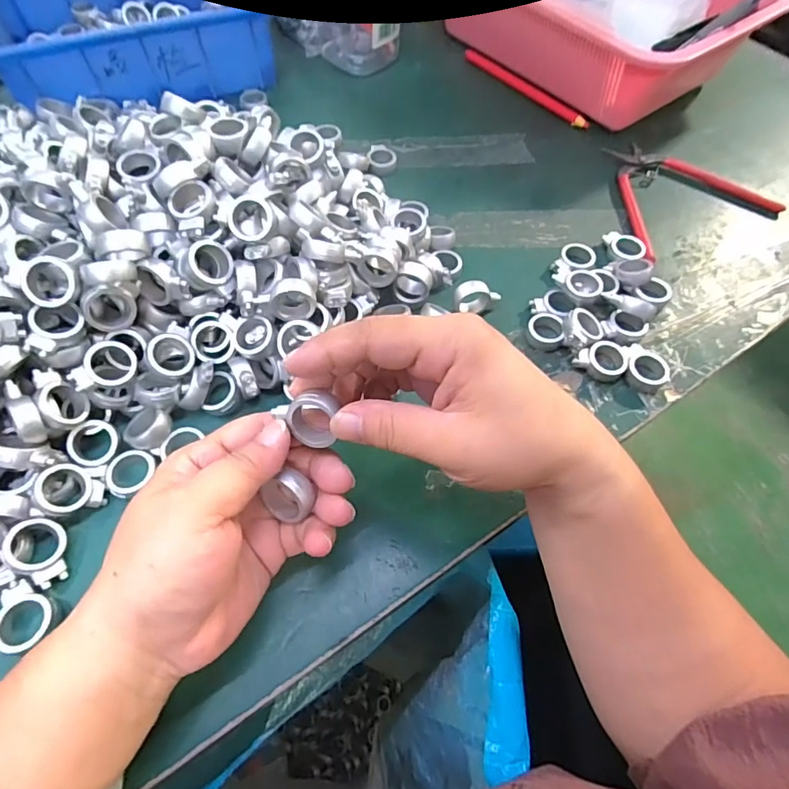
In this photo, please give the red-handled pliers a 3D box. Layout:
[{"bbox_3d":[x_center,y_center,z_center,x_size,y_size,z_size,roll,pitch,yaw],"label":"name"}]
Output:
[{"bbox_3d":[0.232,-0.174,0.414,0.141,0.011,0.121,-21,62,-15],"label":"red-handled pliers"}]

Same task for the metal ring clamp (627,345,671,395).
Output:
[{"bbox_3d":[0.161,-0.016,0.317,0.031,0.012,0.029,36,64,17],"label":"metal ring clamp"}]

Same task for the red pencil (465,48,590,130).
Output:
[{"bbox_3d":[0.128,-0.308,0.494,0.012,0.010,0.164,-34,66,-20],"label":"red pencil"}]

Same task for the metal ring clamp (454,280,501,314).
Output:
[{"bbox_3d":[0.056,-0.064,0.336,0.032,0.025,0.013,2,59,-2],"label":"metal ring clamp"}]

